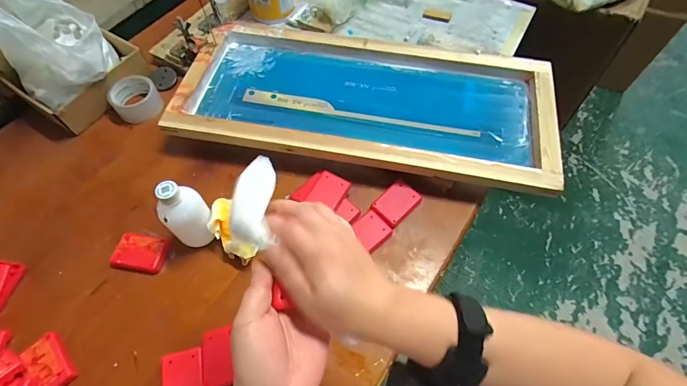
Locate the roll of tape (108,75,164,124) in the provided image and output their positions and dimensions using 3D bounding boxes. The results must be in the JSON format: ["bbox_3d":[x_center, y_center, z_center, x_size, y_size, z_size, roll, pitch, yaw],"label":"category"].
[{"bbox_3d":[-0.421,-0.192,0.751,0.088,0.042,0.085,0,61,1],"label":"roll of tape"}]

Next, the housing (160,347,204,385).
[{"bbox_3d":[-0.222,0.261,0.510,0.056,0.013,0.081,-16,62,-7],"label":"housing"}]

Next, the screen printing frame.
[{"bbox_3d":[0.042,-0.184,0.718,0.676,0.054,0.310,10,62,7],"label":"screen printing frame"}]

